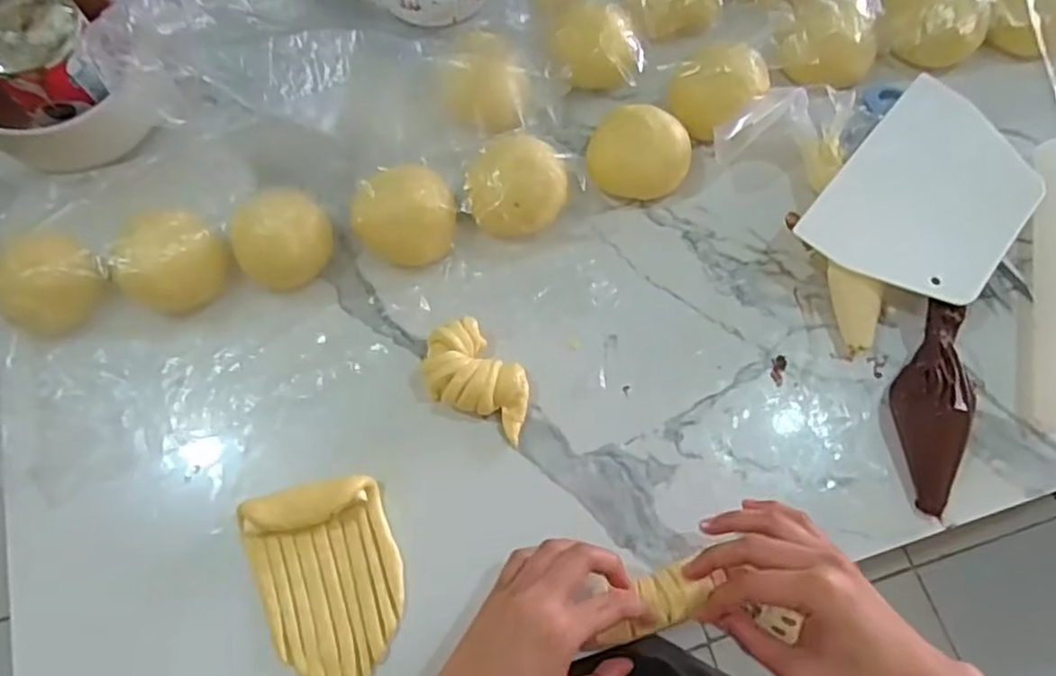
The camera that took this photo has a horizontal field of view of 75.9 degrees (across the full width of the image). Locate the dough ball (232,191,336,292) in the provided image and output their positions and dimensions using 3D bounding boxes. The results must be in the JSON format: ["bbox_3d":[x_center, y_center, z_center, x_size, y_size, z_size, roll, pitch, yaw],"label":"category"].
[{"bbox_3d":[-0.172,-0.066,0.477,0.069,0.054,0.054,-23,73,-9],"label":"dough ball"}]

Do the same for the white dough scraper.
[{"bbox_3d":[0.287,-0.101,0.482,0.118,0.009,0.165,39,79,13],"label":"white dough scraper"}]

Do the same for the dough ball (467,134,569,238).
[{"bbox_3d":[-0.007,-0.110,0.486,0.069,0.036,0.068,0,70,0],"label":"dough ball"}]

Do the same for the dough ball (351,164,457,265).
[{"bbox_3d":[-0.087,-0.087,0.477,0.071,0.037,0.066,0,70,0],"label":"dough ball"}]

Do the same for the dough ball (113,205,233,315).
[{"bbox_3d":[-0.247,-0.055,0.471,0.067,0.042,0.066,0,70,0],"label":"dough ball"}]

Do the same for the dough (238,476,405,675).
[{"bbox_3d":[-0.122,0.149,0.418,0.085,0.024,0.119,-21,71,-8],"label":"dough"}]

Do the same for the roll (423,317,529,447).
[{"bbox_3d":[-0.033,0.029,0.452,0.053,0.025,0.085,-42,76,-14],"label":"roll"}]

